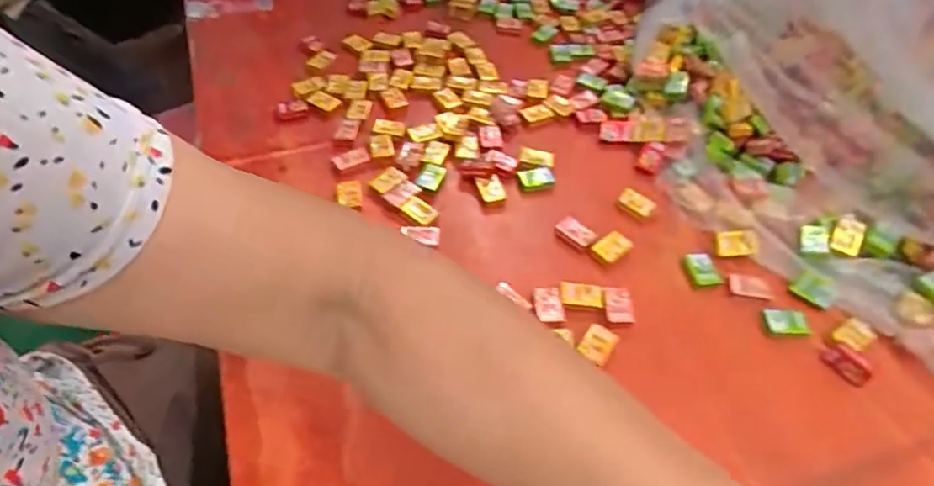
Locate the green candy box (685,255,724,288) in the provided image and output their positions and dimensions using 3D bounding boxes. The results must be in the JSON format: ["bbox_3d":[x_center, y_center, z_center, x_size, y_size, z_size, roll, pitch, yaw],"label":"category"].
[{"bbox_3d":[0.159,0.019,0.395,0.018,0.009,0.025,-11,52,-10],"label":"green candy box"}]

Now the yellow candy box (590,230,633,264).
[{"bbox_3d":[0.100,0.003,0.404,0.025,0.010,0.018,-35,60,-26],"label":"yellow candy box"}]

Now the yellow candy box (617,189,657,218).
[{"bbox_3d":[0.124,-0.029,0.430,0.016,0.007,0.025,-35,60,-26],"label":"yellow candy box"}]

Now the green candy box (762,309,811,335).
[{"bbox_3d":[0.201,0.050,0.369,0.027,0.010,0.014,5,51,2],"label":"green candy box"}]

